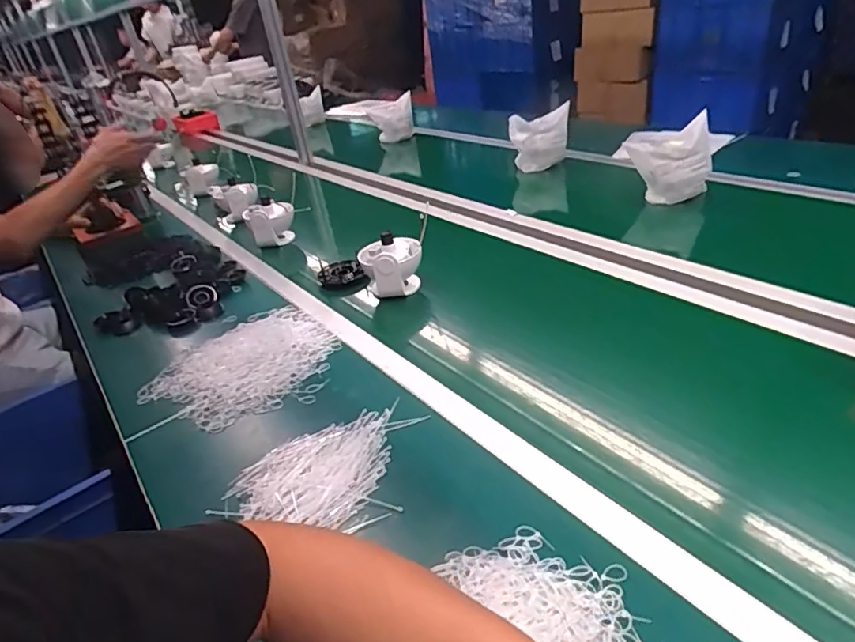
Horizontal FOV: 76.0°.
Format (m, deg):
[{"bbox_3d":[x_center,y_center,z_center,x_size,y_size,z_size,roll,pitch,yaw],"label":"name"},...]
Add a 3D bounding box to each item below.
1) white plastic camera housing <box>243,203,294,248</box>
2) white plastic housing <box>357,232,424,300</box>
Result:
[{"bbox_3d":[-0.377,-0.229,1.326,0.110,0.116,0.061,-18,32,-11],"label":"white plastic camera housing"},{"bbox_3d":[-0.065,-0.101,1.024,0.117,0.102,0.096,-12,31,-3],"label":"white plastic housing"}]

